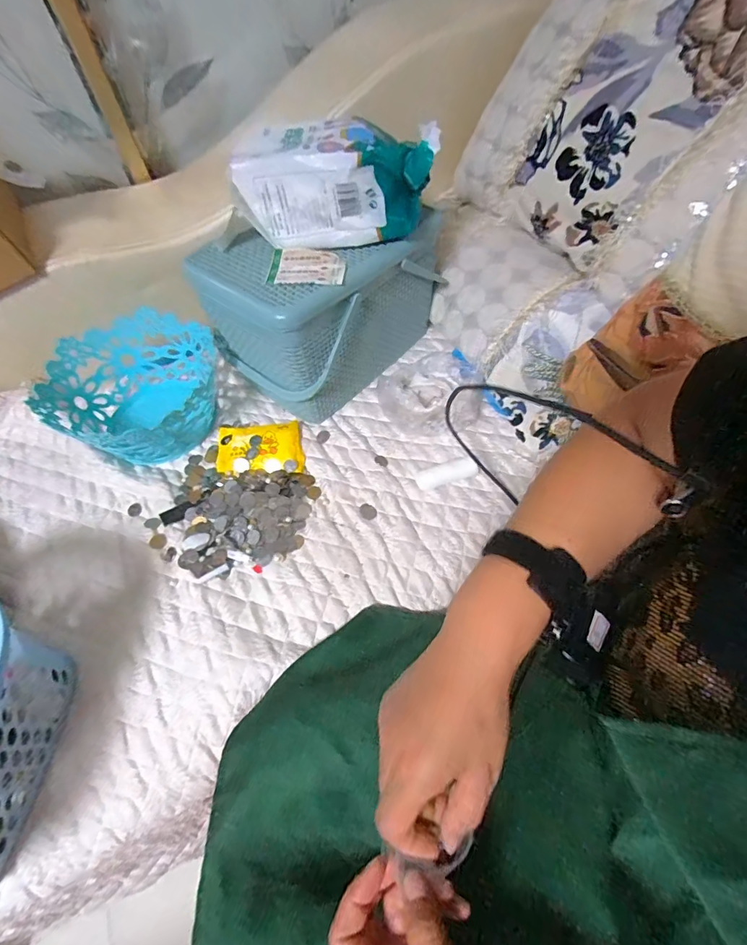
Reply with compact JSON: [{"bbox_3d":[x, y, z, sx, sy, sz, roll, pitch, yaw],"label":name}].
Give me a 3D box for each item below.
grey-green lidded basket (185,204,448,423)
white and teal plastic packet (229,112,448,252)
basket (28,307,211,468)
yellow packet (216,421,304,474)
[{"bbox_3d":[-0.060,-0.246,0.643,0.307,0.206,0.185,-41,64,-20],"label":"grey-green lidded basket"},{"bbox_3d":[-0.042,-0.356,0.536,0.231,0.094,0.125,-1,57,3],"label":"white and teal plastic packet"},{"bbox_3d":[-0.333,-0.121,0.636,0.212,0.107,0.205,-7,57,-1],"label":"basket"},{"bbox_3d":[-0.163,-0.038,0.625,0.121,0.022,0.088,-4,57,1],"label":"yellow packet"}]

